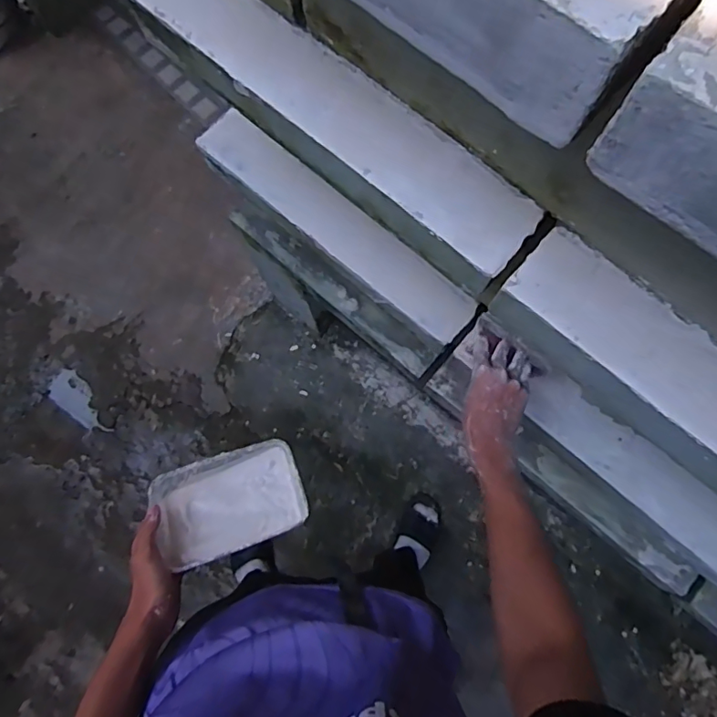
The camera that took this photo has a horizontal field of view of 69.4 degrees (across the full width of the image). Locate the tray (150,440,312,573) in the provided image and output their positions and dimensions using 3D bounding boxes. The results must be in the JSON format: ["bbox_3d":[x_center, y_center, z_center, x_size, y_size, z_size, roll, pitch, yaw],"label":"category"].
[{"bbox_3d":[-0.150,0.167,0.608,0.161,0.054,0.111,-21,75,-4],"label":"tray"}]

